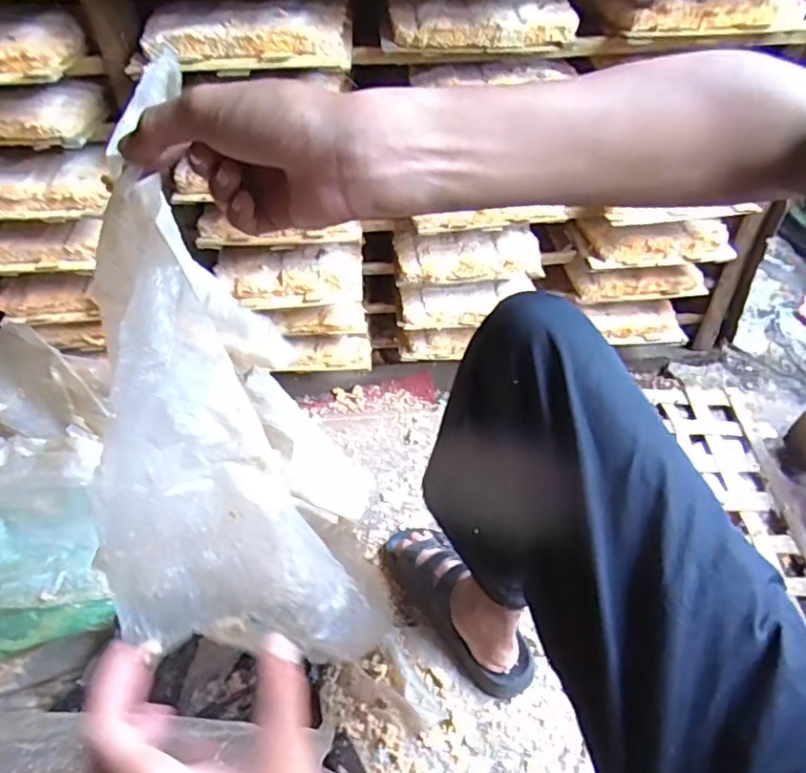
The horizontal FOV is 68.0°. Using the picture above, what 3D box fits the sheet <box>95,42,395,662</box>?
[{"bbox_3d":[-0.128,0.036,0.397,0.172,0.430,0.060,-30,29,-33],"label":"sheet"}]

